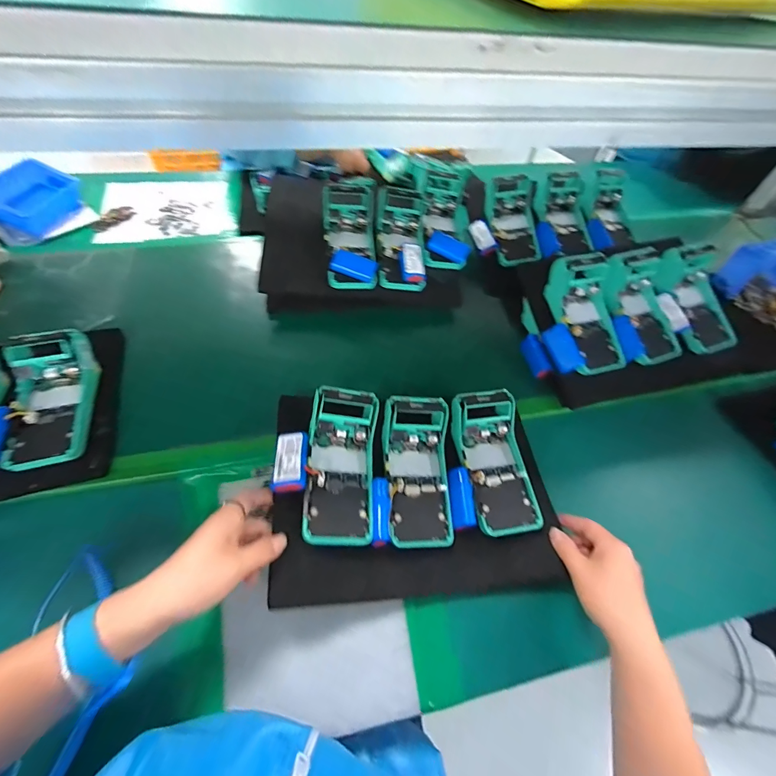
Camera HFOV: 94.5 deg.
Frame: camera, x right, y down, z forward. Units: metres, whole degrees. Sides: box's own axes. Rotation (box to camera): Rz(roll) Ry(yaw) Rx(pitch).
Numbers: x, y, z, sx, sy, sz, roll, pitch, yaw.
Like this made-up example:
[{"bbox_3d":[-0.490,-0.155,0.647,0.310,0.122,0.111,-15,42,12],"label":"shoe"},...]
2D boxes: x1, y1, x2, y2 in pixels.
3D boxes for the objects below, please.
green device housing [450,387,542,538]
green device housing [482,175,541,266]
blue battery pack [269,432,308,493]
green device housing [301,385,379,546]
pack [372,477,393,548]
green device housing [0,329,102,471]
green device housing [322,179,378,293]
[{"bbox_3d":[0.134,0.091,0.457,0.080,0.046,0.171,-9,77,-12],"label":"green device housing"},{"bbox_3d":[0.237,-0.320,0.695,0.093,0.052,0.171,-6,83,-9],"label":"green device housing"},{"bbox_3d":[-0.107,0.079,0.397,0.035,0.015,0.070,1,55,-5],"label":"blue battery pack"},{"bbox_3d":[-0.053,0.087,0.409,0.075,0.070,0.168,4,55,-3],"label":"green device housing"},{"bbox_3d":[-0.008,0.139,0.402,0.021,0.024,0.070,2,55,-4],"label":"pack"},{"bbox_3d":[-0.419,0.011,0.440,0.080,0.065,0.166,-11,57,-13],"label":"green device housing"},{"bbox_3d":[-0.066,-0.249,0.602,0.088,0.048,0.175,0,88,-6],"label":"green device housing"}]

